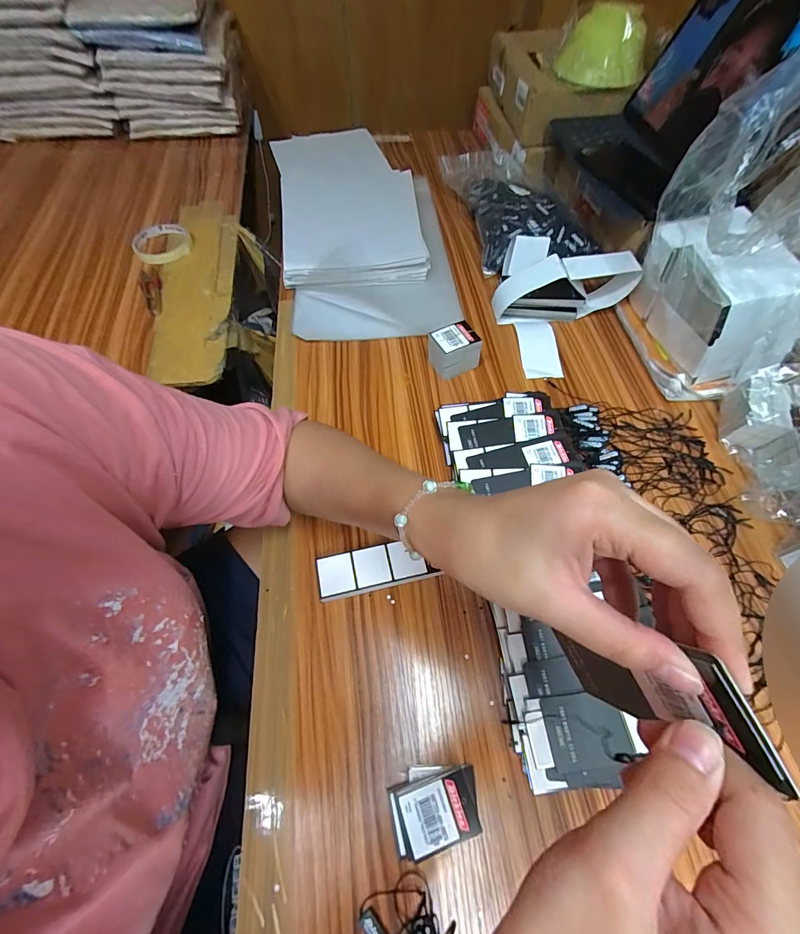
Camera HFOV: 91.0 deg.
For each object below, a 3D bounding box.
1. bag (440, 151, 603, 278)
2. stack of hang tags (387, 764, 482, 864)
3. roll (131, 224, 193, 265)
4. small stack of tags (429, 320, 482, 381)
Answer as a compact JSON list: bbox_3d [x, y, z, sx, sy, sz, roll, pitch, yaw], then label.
[{"bbox_3d":[0.180,-0.416,0.623,0.165,0.067,0.281,-12,61,-7],"label":"bag"},{"bbox_3d":[0.026,0.242,0.282,0.063,0.017,0.045,-13,61,-8],"label":"stack of hang tags"},{"bbox_3d":[-0.362,-0.340,0.601,0.081,0.023,0.078,0,60,-1],"label":"roll"},{"bbox_3d":[0.063,-0.138,0.476,0.059,0.053,0.040,-26,64,-15],"label":"small stack of tags"}]

